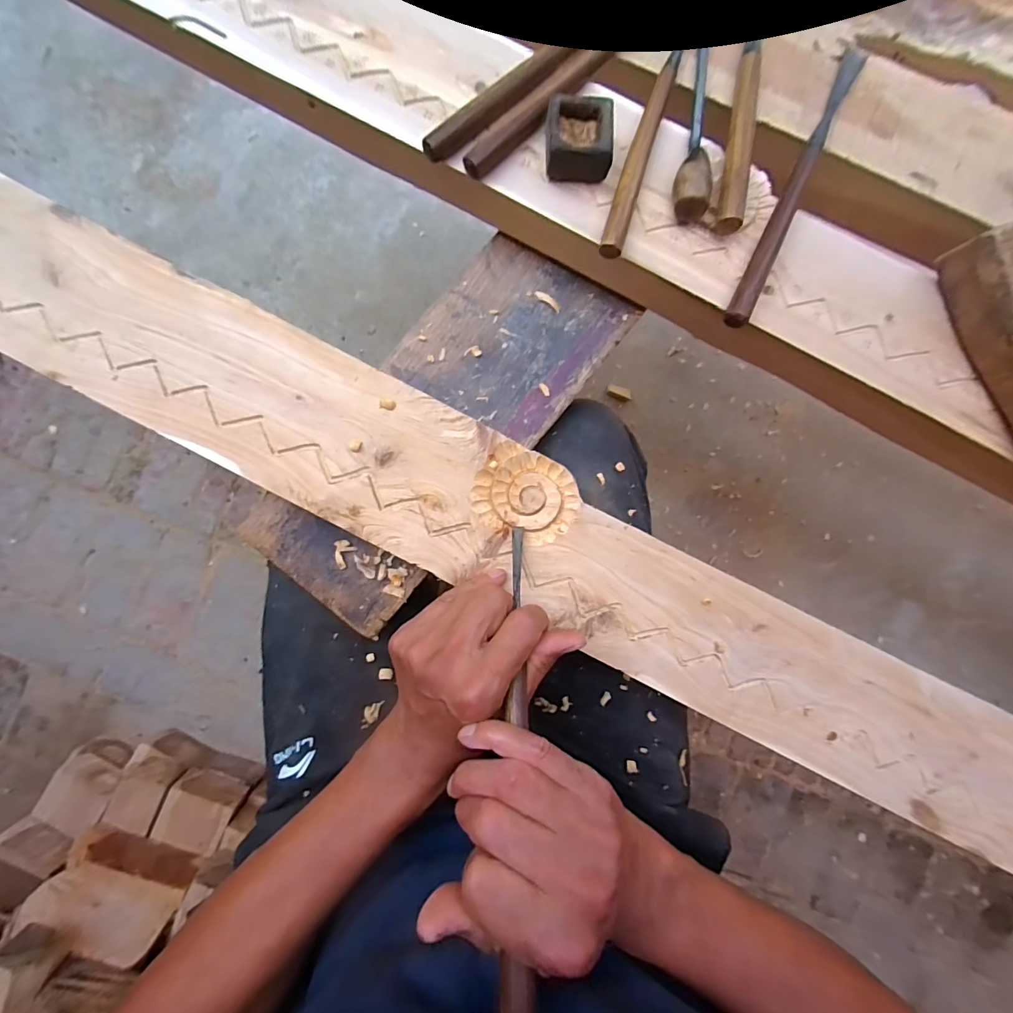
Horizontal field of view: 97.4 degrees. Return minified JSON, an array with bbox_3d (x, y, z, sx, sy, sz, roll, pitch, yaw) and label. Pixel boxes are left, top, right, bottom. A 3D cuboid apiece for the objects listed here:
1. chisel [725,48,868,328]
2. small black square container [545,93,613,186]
[{"bbox_3d":[0.236,-0.254,0.354,0.027,0.016,0.257,27,88,-2],"label":"chisel"},{"bbox_3d":[0.055,-0.281,0.341,0.050,0.028,0.043,4,89,-3],"label":"small black square container"}]

